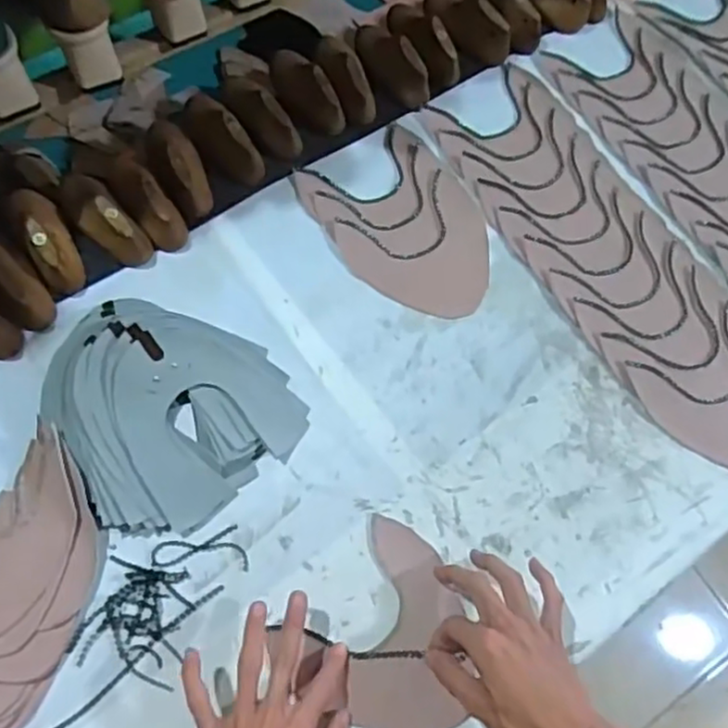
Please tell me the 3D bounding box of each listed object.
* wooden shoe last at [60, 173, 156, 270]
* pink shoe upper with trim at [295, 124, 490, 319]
[{"bbox_3d":[-0.283,-0.163,0.725,0.051,0.055,0.137,-40,74,-17],"label":"wooden shoe last"},{"bbox_3d":[0.048,-0.153,0.756,0.161,0.006,0.235,-30,71,-14],"label":"pink shoe upper with trim"}]

